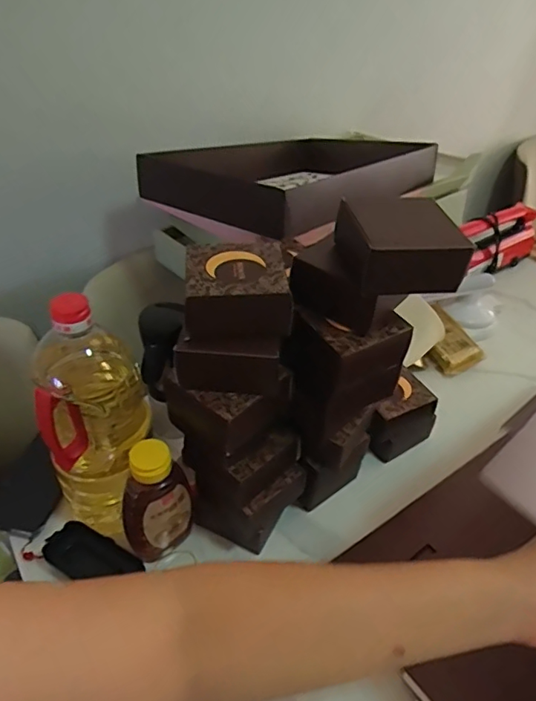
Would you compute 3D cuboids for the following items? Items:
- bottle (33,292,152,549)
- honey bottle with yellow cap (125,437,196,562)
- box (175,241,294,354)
[{"bbox_3d":[-0.177,0.068,0.552,0.099,0.287,0.108,14,42,12],"label":"bottle"},{"bbox_3d":[-0.119,0.161,0.554,0.053,0.146,0.070,21,44,20],"label":"honey bottle with yellow cap"},{"bbox_3d":[-0.030,-0.046,0.474,0.093,0.072,0.081,-1,41,-5],"label":"box"}]

